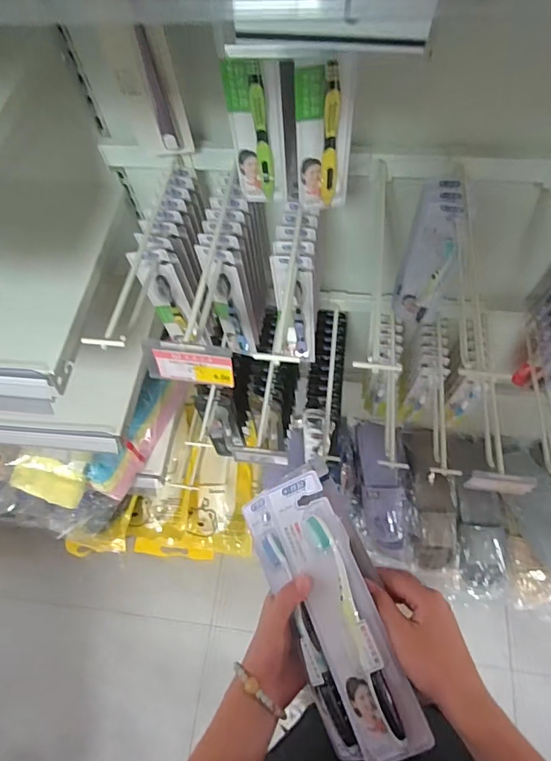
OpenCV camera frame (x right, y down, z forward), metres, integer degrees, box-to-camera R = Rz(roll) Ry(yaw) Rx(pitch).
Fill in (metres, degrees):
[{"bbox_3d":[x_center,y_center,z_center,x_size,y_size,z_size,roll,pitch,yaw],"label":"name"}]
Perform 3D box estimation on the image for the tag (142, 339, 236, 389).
[{"bbox_3d":[-0.077,-0.015,0.409,0.078,0.043,0.010,5,46,4],"label":"tag"}]

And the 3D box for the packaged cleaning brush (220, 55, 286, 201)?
[{"bbox_3d":[-0.015,-0.201,0.386,0.043,0.127,0.015,2,63,5],"label":"packaged cleaning brush"}]

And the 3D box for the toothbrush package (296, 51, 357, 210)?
[{"bbox_3d":[0.039,-0.197,0.377,0.043,0.130,0.022,4,63,6],"label":"toothbrush package"}]

